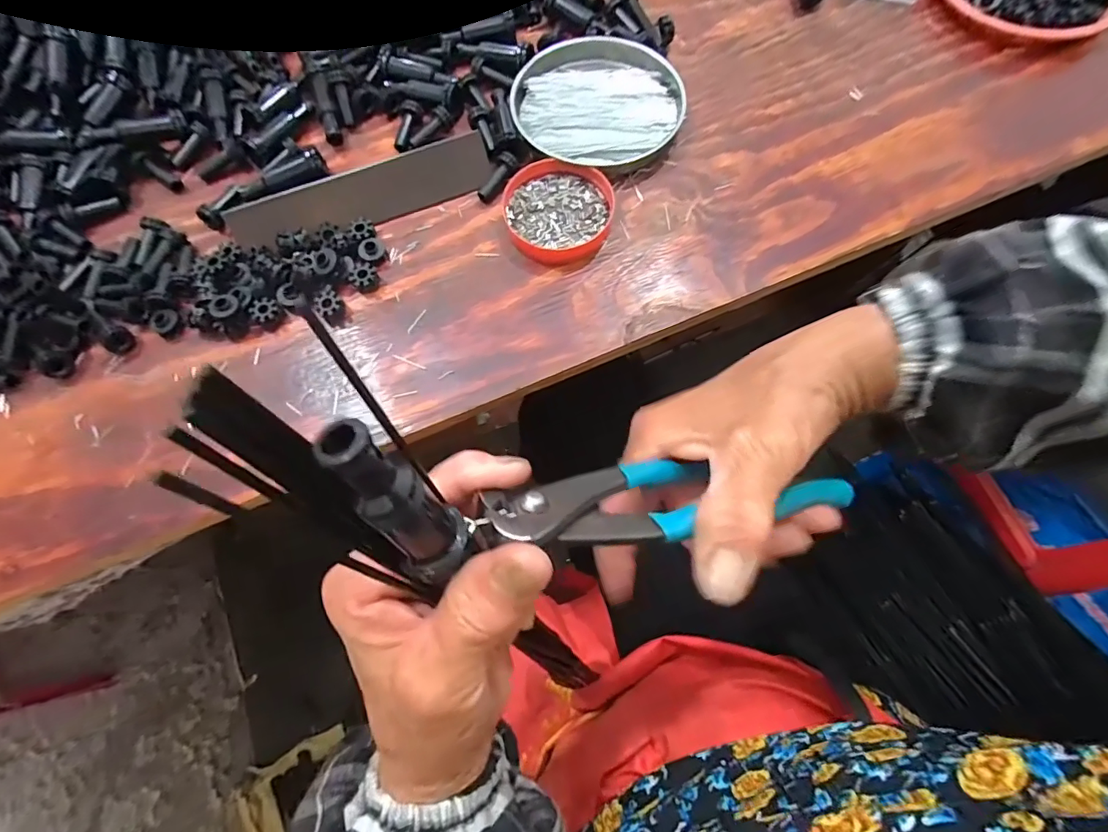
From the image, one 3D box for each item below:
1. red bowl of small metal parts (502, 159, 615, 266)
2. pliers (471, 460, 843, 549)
[{"bbox_3d":[0.001,-0.150,0.366,0.080,0.013,0.078,0,74,0],"label":"red bowl of small metal parts"},{"bbox_3d":[0.056,0.032,0.202,0.172,0.027,0.030,0,72,-25],"label":"pliers"}]

